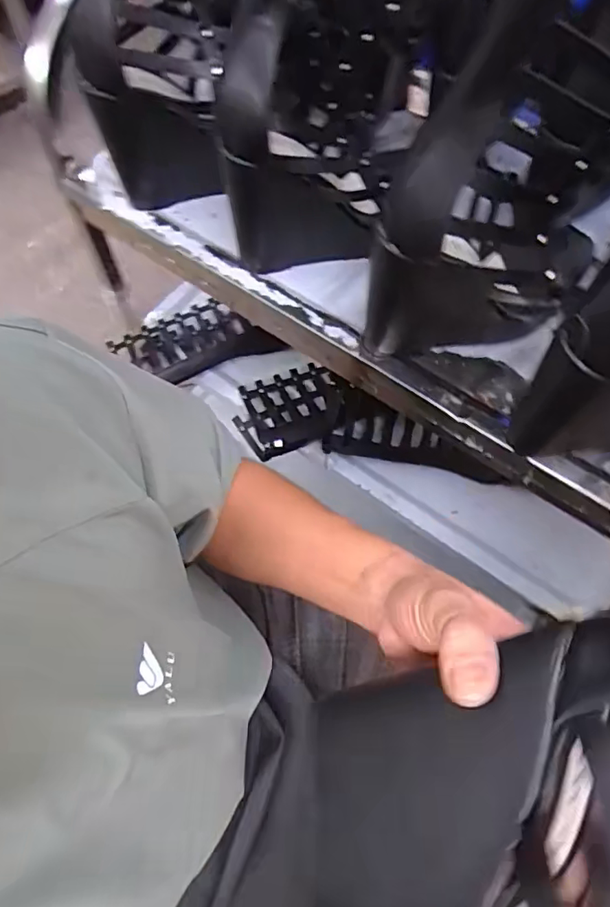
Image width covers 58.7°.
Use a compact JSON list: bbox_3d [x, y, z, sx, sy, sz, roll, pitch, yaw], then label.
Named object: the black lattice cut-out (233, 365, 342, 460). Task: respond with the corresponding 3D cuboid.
[{"bbox_3d":[-0.023,-0.068,0.804,0.161,0.060,0.138,-25,67,-13],"label":"black lattice cut-out"}]

